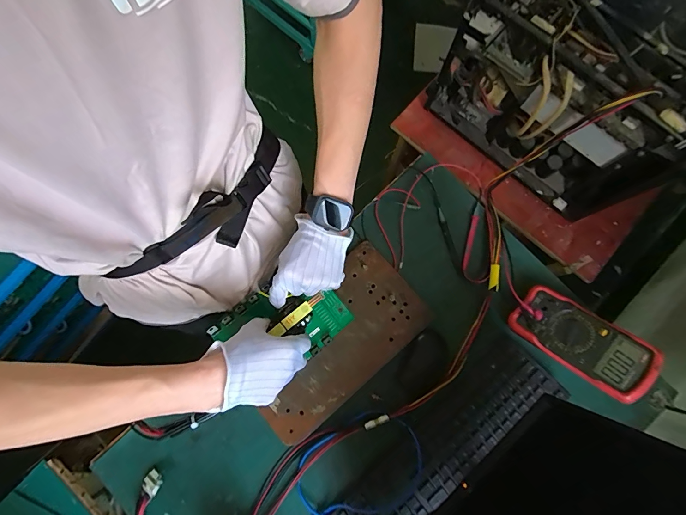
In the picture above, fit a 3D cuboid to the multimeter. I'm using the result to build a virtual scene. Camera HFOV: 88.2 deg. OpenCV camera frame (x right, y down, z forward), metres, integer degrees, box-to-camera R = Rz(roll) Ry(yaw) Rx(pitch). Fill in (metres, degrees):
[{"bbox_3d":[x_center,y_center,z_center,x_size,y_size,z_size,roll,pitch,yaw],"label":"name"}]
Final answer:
[{"bbox_3d":[0.374,0.125,0.555,0.194,0.031,0.092,36,81,30],"label":"multimeter"}]

